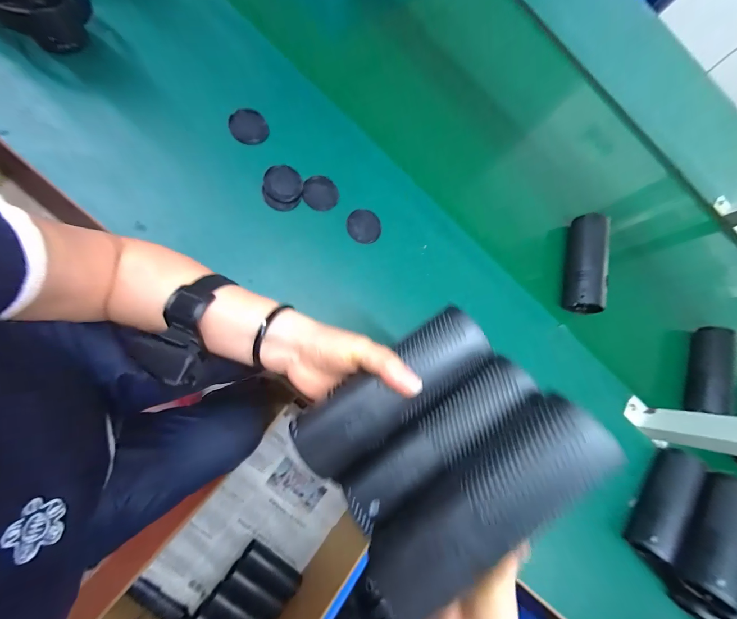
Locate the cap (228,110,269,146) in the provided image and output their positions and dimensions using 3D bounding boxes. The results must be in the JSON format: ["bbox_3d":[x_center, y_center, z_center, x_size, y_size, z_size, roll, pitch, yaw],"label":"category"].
[{"bbox_3d":[-0.163,-0.248,0.427,0.048,0.006,0.046,0,90,-11],"label":"cap"}]

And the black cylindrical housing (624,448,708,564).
[{"bbox_3d":[0.453,0.289,0.476,0.045,0.044,0.168,37,68,21],"label":"black cylindrical housing"}]

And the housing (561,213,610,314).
[{"bbox_3d":[0.356,-0.080,0.519,0.056,0.046,0.163,10,81,8],"label":"housing"}]

